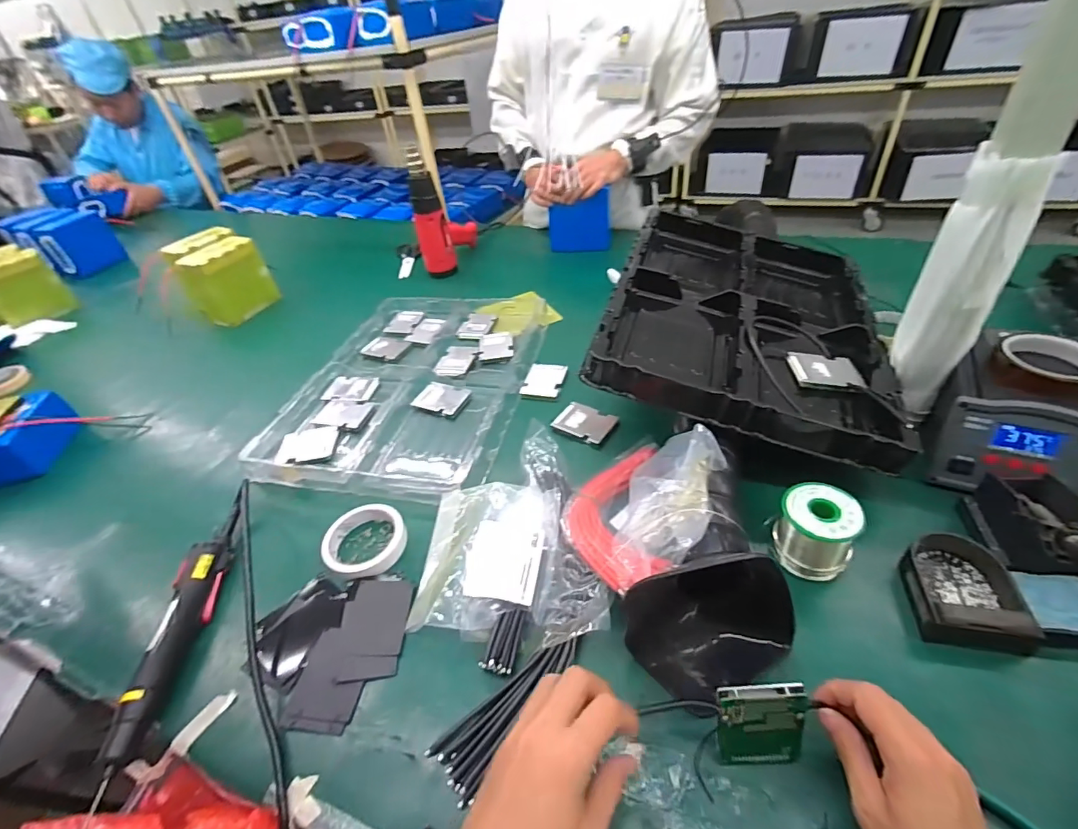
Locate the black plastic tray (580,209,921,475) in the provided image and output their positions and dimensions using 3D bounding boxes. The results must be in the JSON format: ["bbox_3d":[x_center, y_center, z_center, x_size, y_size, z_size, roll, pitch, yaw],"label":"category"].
[{"bbox_3d":[0.286,-0.139,0.686,0.344,0.079,0.478,18,47,8],"label":"black plastic tray"}]

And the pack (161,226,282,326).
[{"bbox_3d":[-0.710,-0.314,1.080,0.164,0.151,0.175,-34,48,-26],"label":"pack"}]

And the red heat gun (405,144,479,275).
[{"bbox_3d":[-0.224,-0.477,1.097,0.071,0.262,0.181,4,43,13],"label":"red heat gun"}]

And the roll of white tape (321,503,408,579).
[{"bbox_3d":[-0.207,0.150,0.568,0.095,0.020,0.090,-4,42,4],"label":"roll of white tape"}]

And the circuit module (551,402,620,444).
[{"bbox_3d":[0.066,0.009,0.688,0.081,0.005,0.058,20,49,28],"label":"circuit module"}]

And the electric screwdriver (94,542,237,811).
[{"bbox_3d":[-0.373,0.239,0.486,0.032,0.044,0.235,-9,42,-1],"label":"electric screwdriver"}]

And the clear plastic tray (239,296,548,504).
[{"bbox_3d":[-0.199,-0.072,0.806,0.347,0.036,0.492,4,43,13],"label":"clear plastic tray"}]

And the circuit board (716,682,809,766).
[{"bbox_3d":[0.165,0.233,0.356,0.059,0.080,0.012,-7,24,6],"label":"circuit board"}]

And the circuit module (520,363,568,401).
[{"bbox_3d":[0.009,-0.055,0.770,0.063,0.007,0.080,7,44,16],"label":"circuit module"}]

